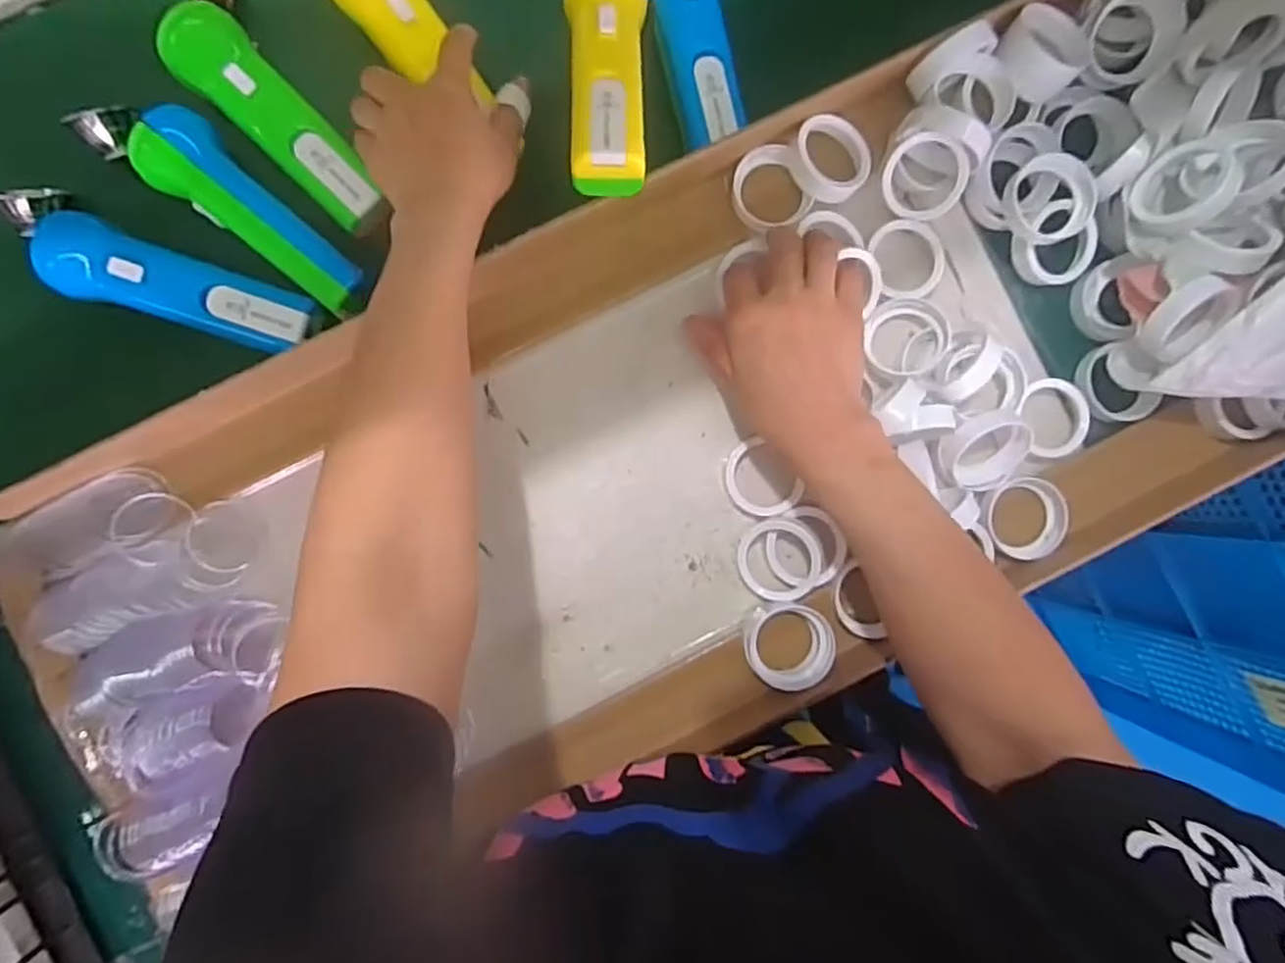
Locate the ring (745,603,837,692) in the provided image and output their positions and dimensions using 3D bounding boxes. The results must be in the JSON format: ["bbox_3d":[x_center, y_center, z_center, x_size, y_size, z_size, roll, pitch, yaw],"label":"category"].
[{"bbox_3d":[0.094,0.105,0.431,0.054,0.020,0.053,22,74,12],"label":"ring"}]

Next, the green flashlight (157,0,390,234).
[{"bbox_3d":[-0.239,-0.244,0.430,0.060,0.038,0.200,-41,90,-1],"label":"green flashlight"}]

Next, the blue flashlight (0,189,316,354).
[{"bbox_3d":[-0.311,-0.129,0.423,0.203,0.036,0.054,24,89,0],"label":"blue flashlight"}]

